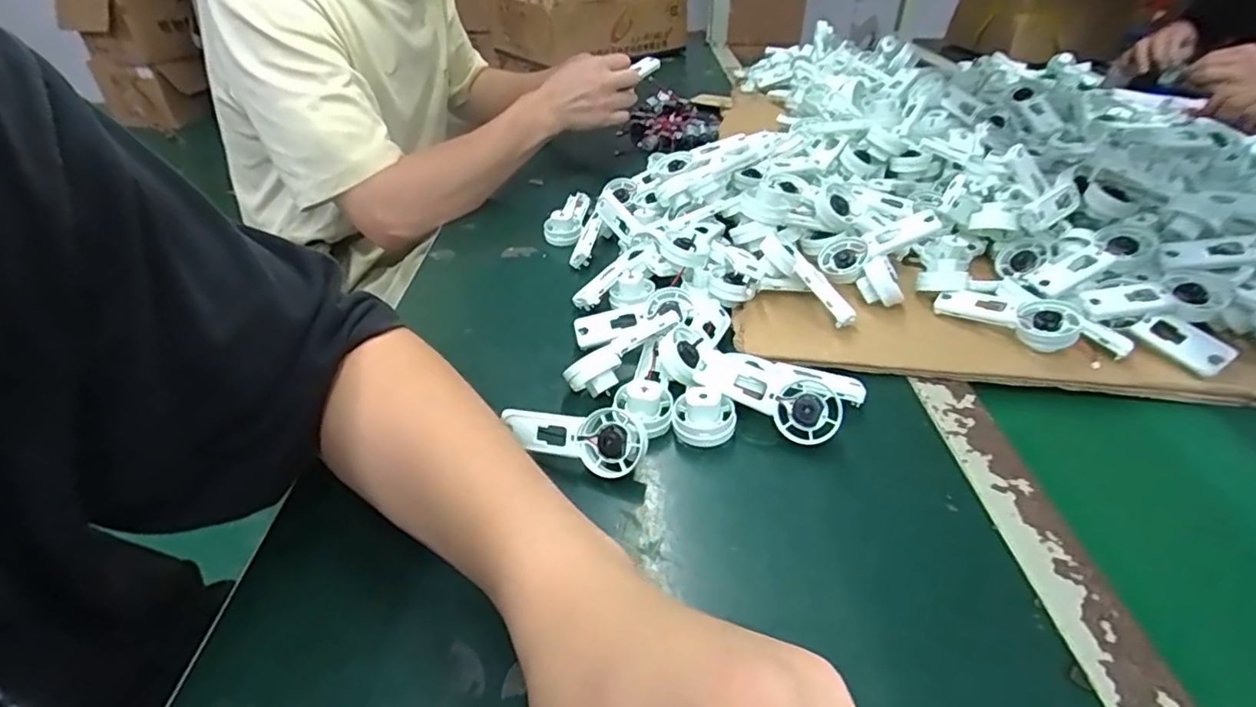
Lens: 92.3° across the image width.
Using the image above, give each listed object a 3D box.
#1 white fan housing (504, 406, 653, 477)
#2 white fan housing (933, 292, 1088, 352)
[{"bbox_3d":[-0.033,0.051,0.364,0.087,0.038,0.017,7,-1,11],"label":"white fan housing"},{"bbox_3d":[0.280,-0.029,0.445,0.092,0.026,0.040,26,45,32],"label":"white fan housing"}]

